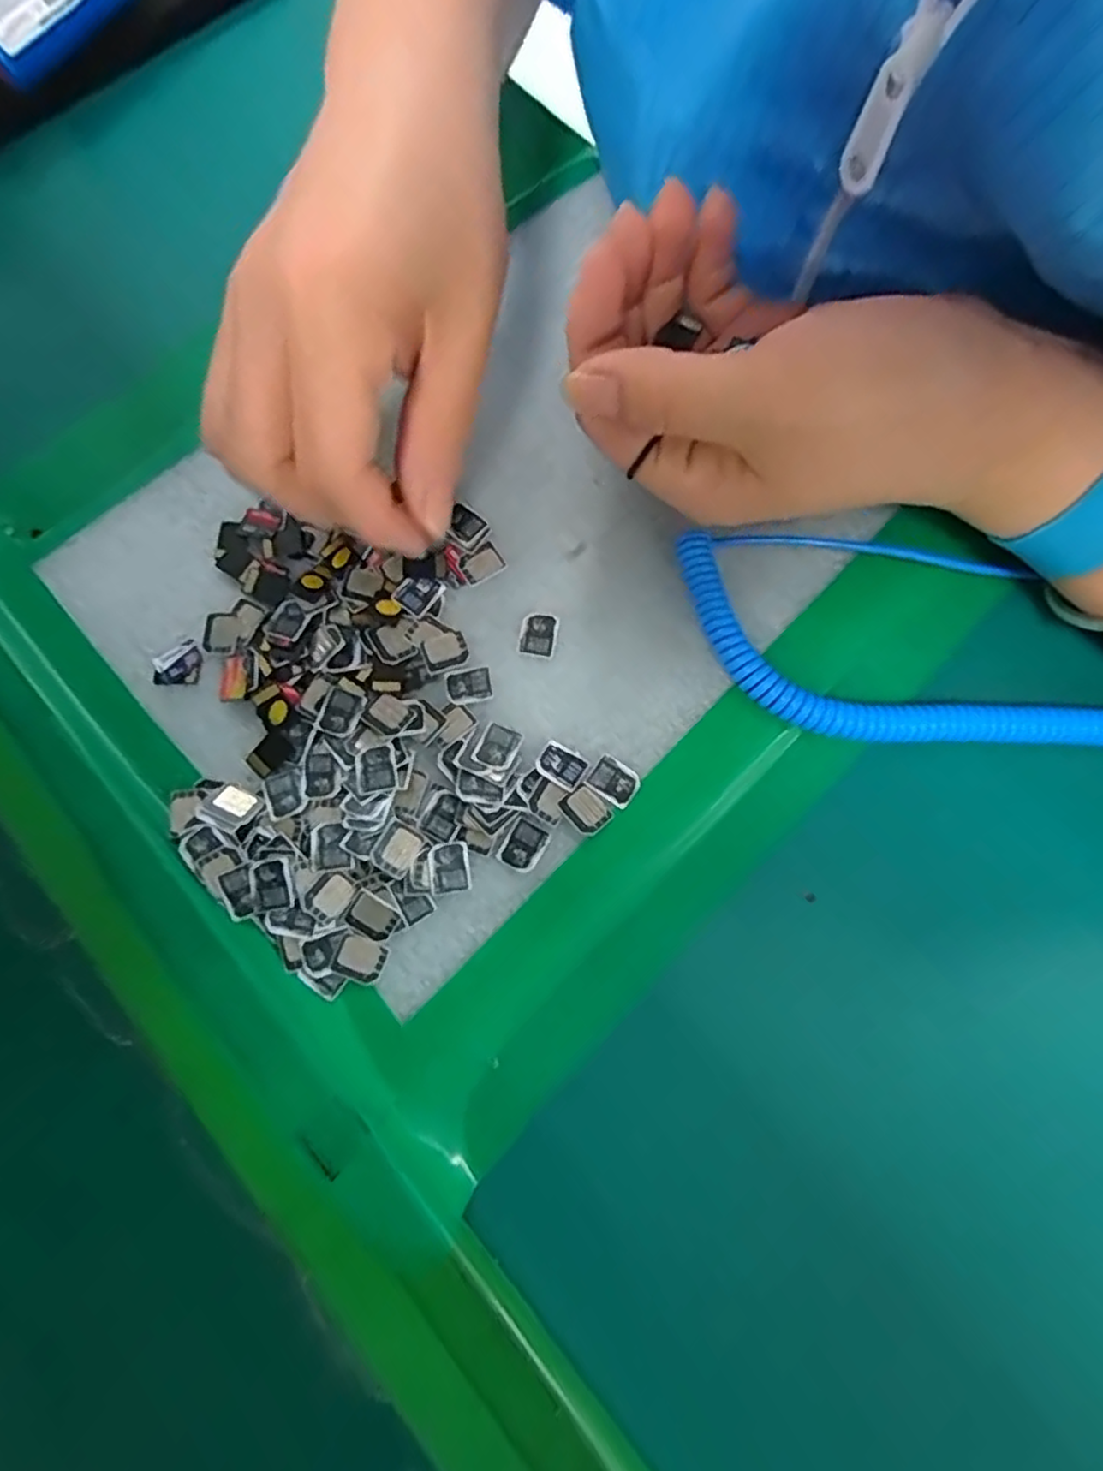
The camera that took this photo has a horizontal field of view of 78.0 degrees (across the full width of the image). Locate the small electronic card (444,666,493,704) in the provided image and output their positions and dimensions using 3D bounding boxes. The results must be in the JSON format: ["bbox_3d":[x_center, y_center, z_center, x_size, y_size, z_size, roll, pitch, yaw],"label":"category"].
[{"bbox_3d":[-0.027,-0.016,0.218,0.015,0.004,0.012,-10,76,0],"label":"small electronic card"}]

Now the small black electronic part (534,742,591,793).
[{"bbox_3d":[0.003,0.009,0.213,0.015,0.004,0.012,33,69,7],"label":"small black electronic part"}]

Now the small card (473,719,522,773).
[{"bbox_3d":[-0.017,0.004,0.213,0.012,0.004,0.015,25,64,4],"label":"small card"}]

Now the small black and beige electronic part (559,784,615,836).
[{"bbox_3d":[0.011,0.023,0.210,0.013,0.004,0.014,-39,78,-14],"label":"small black and beige electronic part"}]

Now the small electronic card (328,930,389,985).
[{"bbox_3d":[-0.056,0.065,0.200,0.015,0.004,0.012,23,78,8],"label":"small electronic card"}]

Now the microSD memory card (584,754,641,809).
[{"bbox_3d":[0.019,0.014,0.212,0.015,0.004,0.012,35,77,9],"label":"microSD memory card"}]

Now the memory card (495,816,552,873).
[{"bbox_3d":[-0.008,0.033,0.209,0.012,0.004,0.016,29,79,8],"label":"memory card"}]

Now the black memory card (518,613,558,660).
[{"bbox_3d":[-0.005,-0.033,0.224,0.011,0.004,0.016,8,77,4],"label":"black memory card"}]

